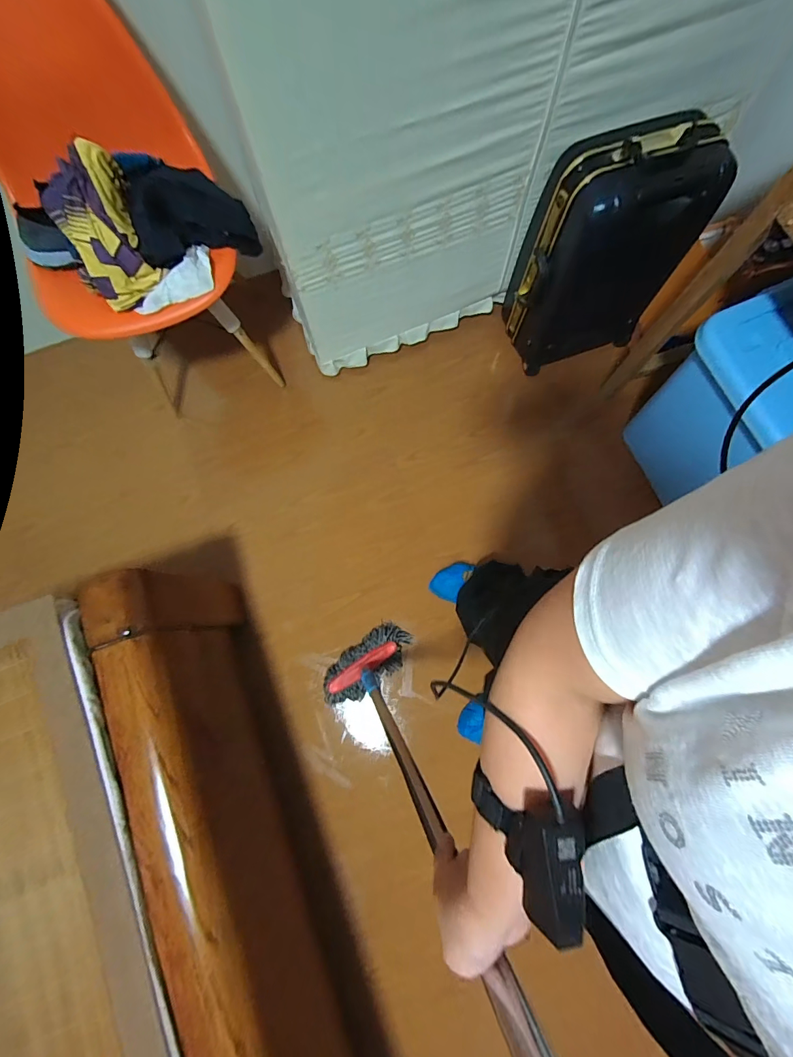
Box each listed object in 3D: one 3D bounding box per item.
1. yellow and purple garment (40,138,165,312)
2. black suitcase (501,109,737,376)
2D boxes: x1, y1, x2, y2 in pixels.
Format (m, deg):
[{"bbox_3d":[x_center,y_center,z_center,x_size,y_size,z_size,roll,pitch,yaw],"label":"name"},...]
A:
[{"bbox_3d":[-0.606,-0.617,0.823,0.186,0.186,0.245,-31,78,-5],"label":"yellow and purple garment"},{"bbox_3d":[0.520,-0.699,1.043,0.367,0.516,0.222,-9,79,-1],"label":"black suitcase"}]

